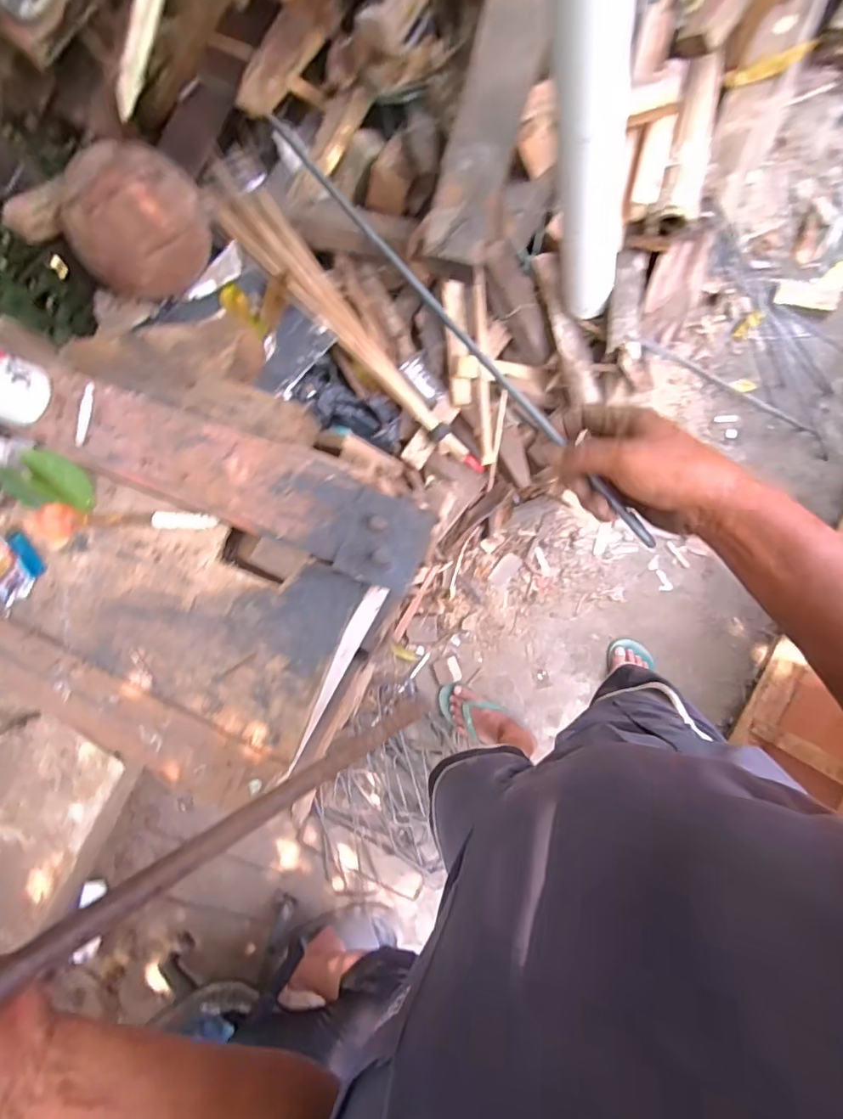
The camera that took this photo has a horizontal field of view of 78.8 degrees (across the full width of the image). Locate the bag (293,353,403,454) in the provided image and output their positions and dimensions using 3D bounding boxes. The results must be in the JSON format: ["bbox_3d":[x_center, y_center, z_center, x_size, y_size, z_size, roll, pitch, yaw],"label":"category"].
[{"bbox_3d":[-0.133,-0.308,1.040,0.232,0.078,0.136,27,89,-18],"label":"bag"}]

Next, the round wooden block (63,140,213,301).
[{"bbox_3d":[-0.488,-0.581,0.897,0.227,0.187,0.155,-29,82,4],"label":"round wooden block"}]

